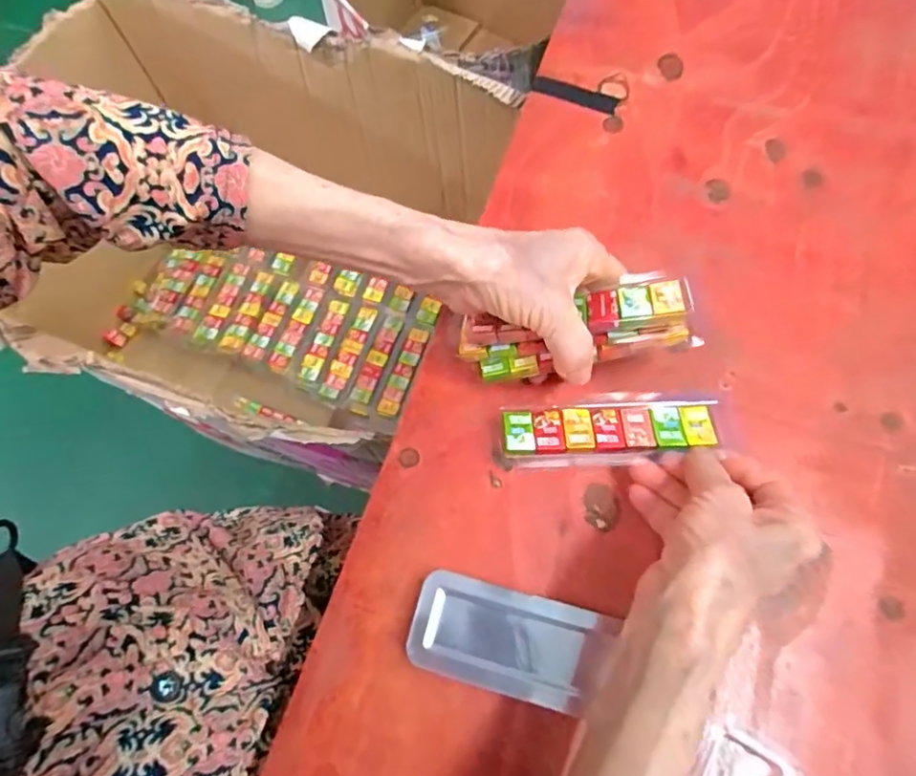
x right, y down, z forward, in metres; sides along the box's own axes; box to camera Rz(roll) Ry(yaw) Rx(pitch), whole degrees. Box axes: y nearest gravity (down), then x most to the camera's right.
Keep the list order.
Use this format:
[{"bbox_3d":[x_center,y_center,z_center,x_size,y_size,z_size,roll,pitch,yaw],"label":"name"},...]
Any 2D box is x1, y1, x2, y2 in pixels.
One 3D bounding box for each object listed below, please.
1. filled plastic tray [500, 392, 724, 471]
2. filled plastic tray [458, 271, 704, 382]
[{"bbox_3d":[0.089,0.024,0.318,0.126,0.013,0.043,-6,67,-3],"label":"filled plastic tray"},{"bbox_3d":[0.064,-0.032,0.322,0.130,0.033,0.037,-13,67,10],"label":"filled plastic tray"}]

